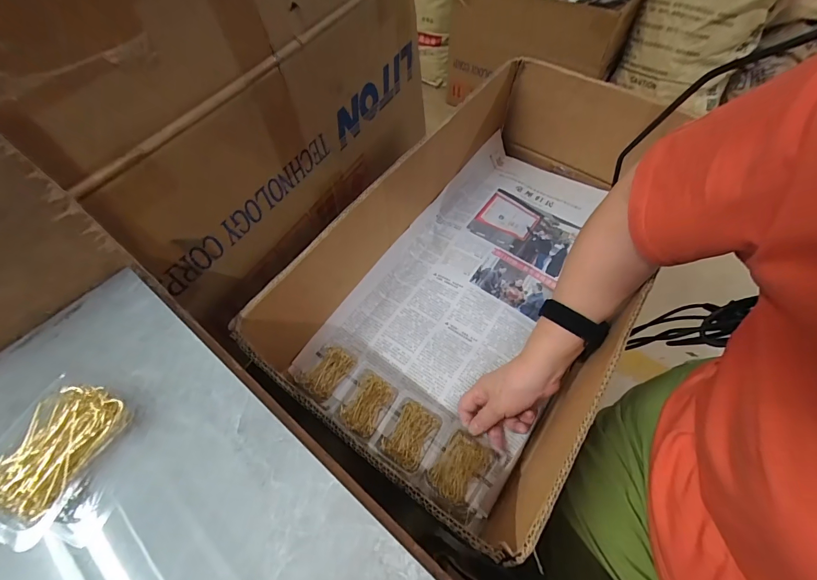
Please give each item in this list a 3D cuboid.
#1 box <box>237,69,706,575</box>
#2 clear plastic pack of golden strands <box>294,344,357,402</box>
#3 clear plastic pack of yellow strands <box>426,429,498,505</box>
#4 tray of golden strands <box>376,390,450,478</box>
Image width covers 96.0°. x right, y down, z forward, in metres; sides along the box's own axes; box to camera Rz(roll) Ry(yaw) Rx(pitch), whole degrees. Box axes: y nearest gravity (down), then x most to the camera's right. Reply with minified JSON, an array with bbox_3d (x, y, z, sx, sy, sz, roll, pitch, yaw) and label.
[{"bbox_3d":[0.123,-0.063,0.510,0.322,0.181,0.589,28,64,18],"label":"box"},{"bbox_3d":[-0.116,0.109,0.509,0.058,0.017,0.074,31,64,19],"label":"clear plastic pack of golden strands"},{"bbox_3d":[0.066,0.216,0.451,0.062,0.027,0.081,34,65,20],"label":"clear plastic pack of yellow strands"},{"bbox_3d":[0.004,0.177,0.457,0.067,0.016,0.082,28,63,18],"label":"tray of golden strands"}]

